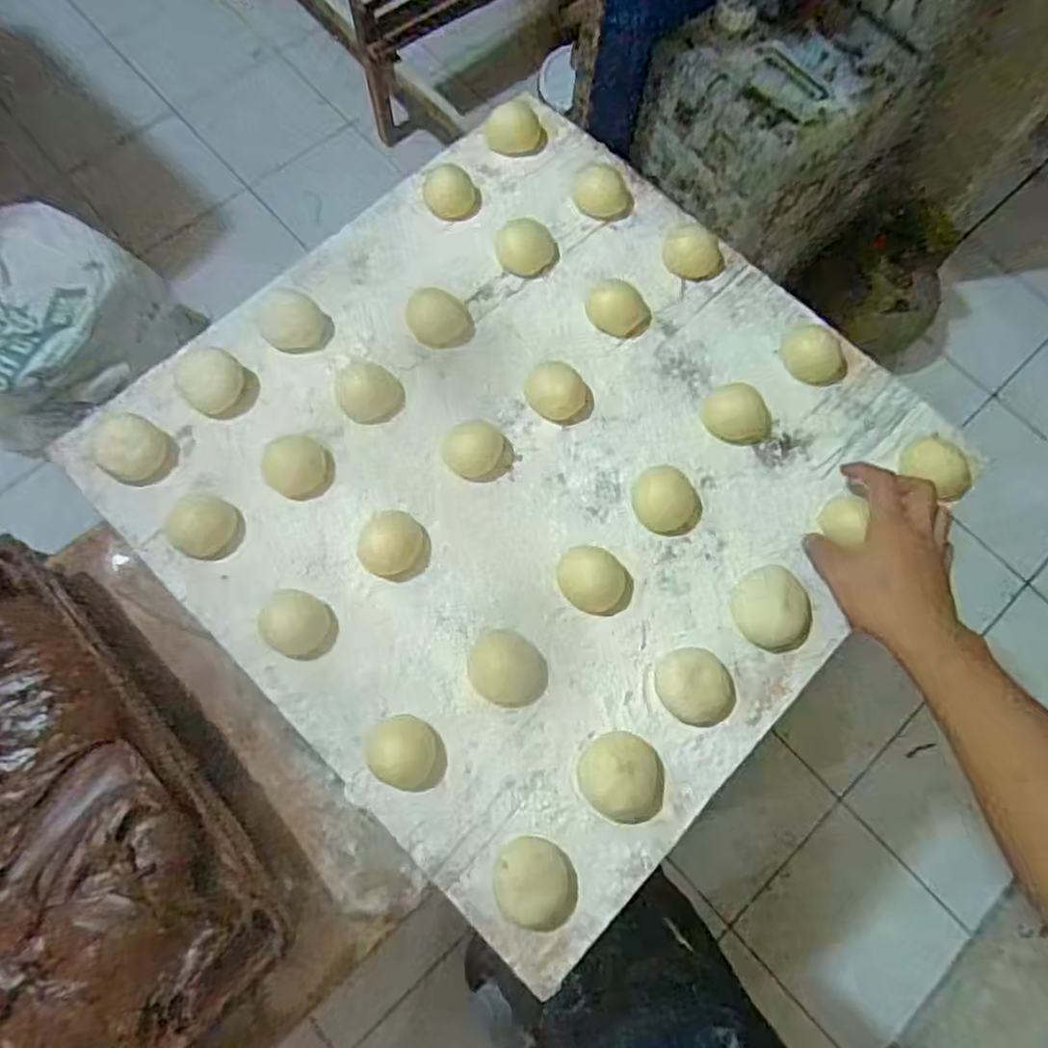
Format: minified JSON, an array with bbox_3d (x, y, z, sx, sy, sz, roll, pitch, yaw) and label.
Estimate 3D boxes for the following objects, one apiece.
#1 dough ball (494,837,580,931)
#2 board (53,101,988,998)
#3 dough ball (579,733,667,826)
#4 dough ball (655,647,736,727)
[{"bbox_3d":[0.009,0.246,0.484,0.063,0.028,0.051,38,75,10],"label":"dough ball"},{"bbox_3d":[0.006,-0.066,0.593,0.559,0.031,0.558,42,75,11],"label":"board"},{"bbox_3d":[0.073,0.181,0.507,0.064,0.029,0.058,25,73,6],"label":"dough ball"},{"bbox_3d":[0.129,0.123,0.525,0.061,0.025,0.050,20,72,5],"label":"dough ball"}]

